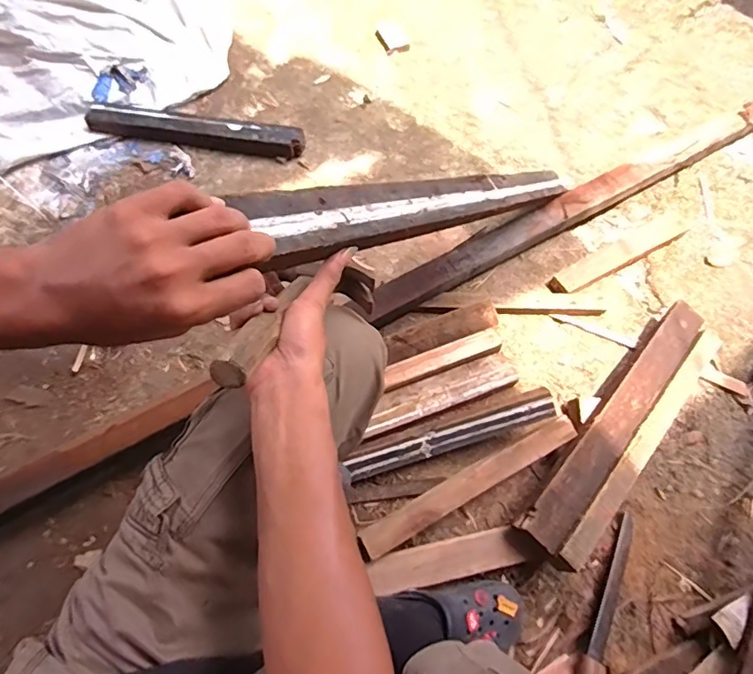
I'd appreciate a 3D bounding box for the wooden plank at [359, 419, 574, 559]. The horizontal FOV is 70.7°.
[{"bbox_3d":[0.157,0.228,0.844,0.372,0.035,0.046,-27,68,-13],"label":"wooden plank"}]

